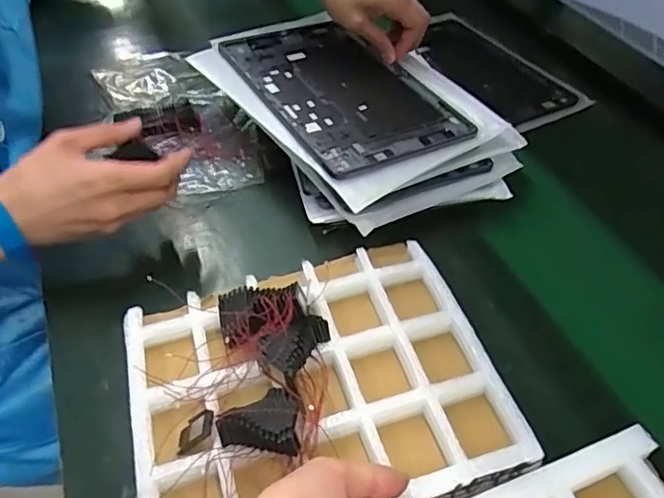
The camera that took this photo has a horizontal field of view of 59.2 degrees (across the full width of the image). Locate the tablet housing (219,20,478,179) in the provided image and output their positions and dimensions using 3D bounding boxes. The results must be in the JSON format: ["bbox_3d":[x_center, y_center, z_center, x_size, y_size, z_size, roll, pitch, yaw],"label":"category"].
[{"bbox_3d":[0.008,-0.173,0.623,0.172,0.017,0.262,-21,49,-25],"label":"tablet housing"}]

